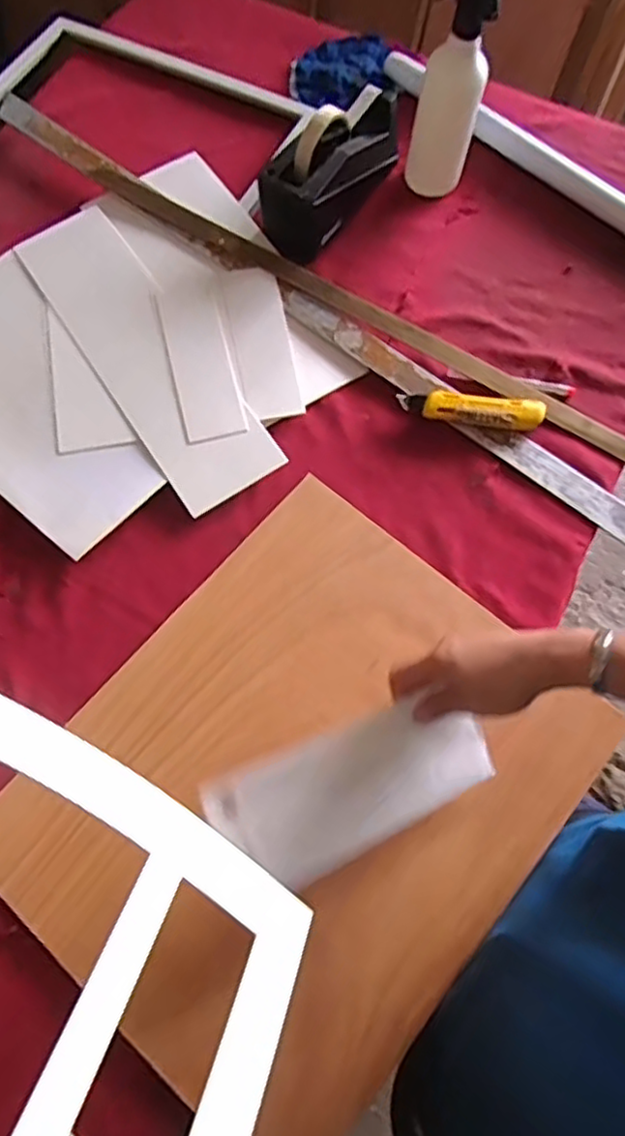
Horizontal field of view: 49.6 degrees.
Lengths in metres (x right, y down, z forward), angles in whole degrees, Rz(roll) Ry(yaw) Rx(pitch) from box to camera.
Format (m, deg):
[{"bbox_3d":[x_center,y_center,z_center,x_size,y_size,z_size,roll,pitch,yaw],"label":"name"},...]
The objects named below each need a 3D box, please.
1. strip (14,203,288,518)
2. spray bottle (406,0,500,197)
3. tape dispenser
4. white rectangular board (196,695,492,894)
[{"bbox_3d":[-0.195,-0.248,0.759,0.115,0.009,0.423,-33,74,-11],"label":"strip"},{"bbox_3d":[0.159,-0.545,0.759,0.071,0.223,0.067,19,73,7],"label":"spray bottle"},{"bbox_3d":[0.022,-0.476,0.796,0.088,0.100,0.199,28,74,10],"label":"tape dispenser"},{"bbox_3d":[0.037,0.180,0.560,0.235,0.014,0.103,-19,92,-20],"label":"white rectangular board"}]

